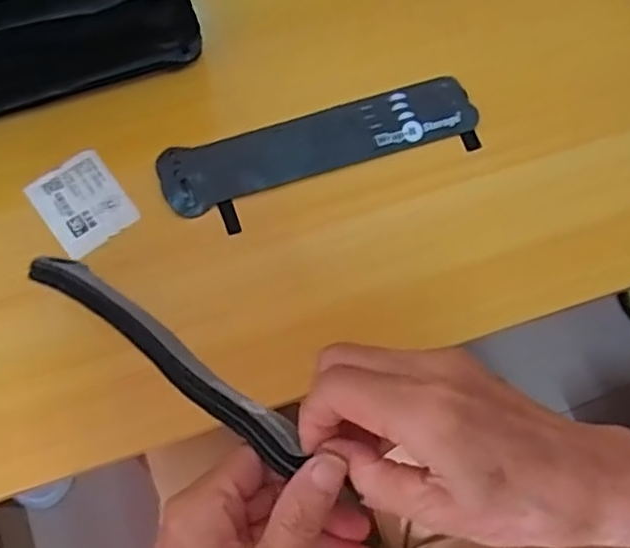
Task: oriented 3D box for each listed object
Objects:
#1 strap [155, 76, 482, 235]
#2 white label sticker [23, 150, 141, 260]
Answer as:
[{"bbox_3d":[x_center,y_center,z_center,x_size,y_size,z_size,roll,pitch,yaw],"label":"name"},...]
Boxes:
[{"bbox_3d":[0.004,-0.077,0.427,0.197,0.010,0.054,-17,74,-6],"label":"strap"},{"bbox_3d":[-0.141,-0.043,0.414,0.048,0.004,0.058,-36,77,-11],"label":"white label sticker"}]

